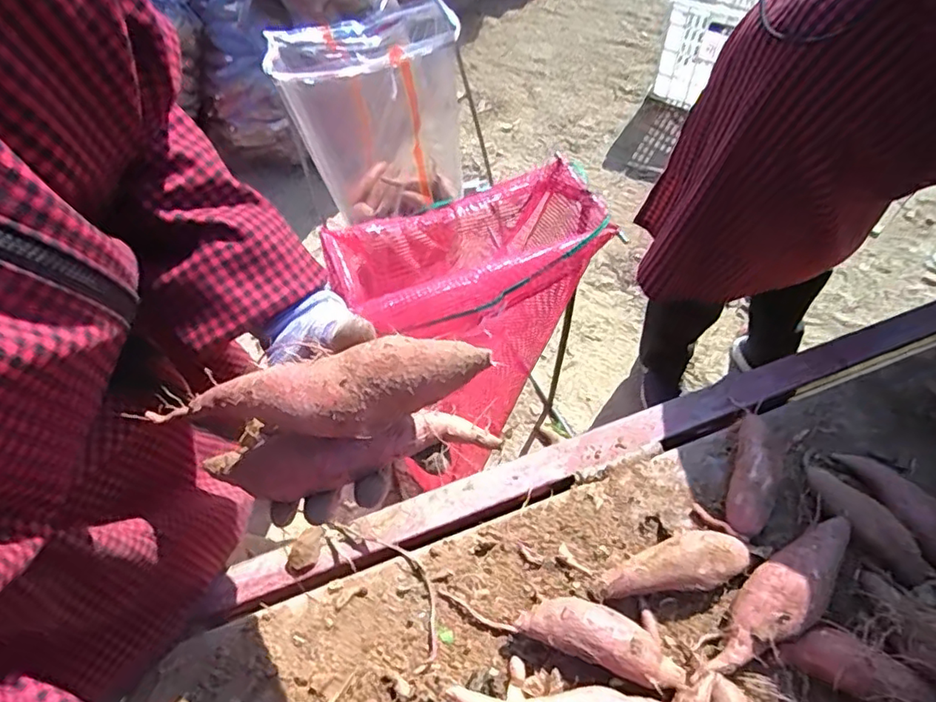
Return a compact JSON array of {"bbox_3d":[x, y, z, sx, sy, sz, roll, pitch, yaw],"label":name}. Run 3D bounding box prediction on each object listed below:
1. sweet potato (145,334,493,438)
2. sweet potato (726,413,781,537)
[{"bbox_3d":[-0.087,0.026,0.313,0.202,0.039,0.044,-10,60,17],"label":"sweet potato"},{"bbox_3d":[0.289,0.121,0.569,0.041,0.034,0.126,22,65,13],"label":"sweet potato"}]

